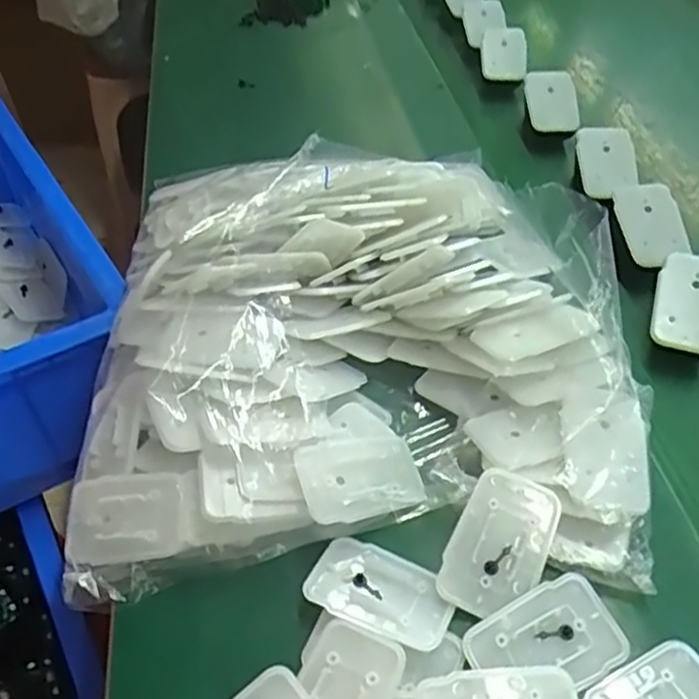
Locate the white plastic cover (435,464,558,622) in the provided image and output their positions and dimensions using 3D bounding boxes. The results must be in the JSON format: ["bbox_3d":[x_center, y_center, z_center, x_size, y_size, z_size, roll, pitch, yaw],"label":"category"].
[{"bbox_3d":[0.073,0.093,0.337,0.043,0.005,0.070,28,75,11],"label":"white plastic cover"}]

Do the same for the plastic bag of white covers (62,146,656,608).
[{"bbox_3d":[0.002,-0.016,0.418,0.314,0.088,0.295,-1,47,1],"label":"plastic bag of white covers"}]

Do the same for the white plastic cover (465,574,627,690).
[{"bbox_3d":[0.089,0.132,0.315,0.068,0.006,0.043,-19,50,-15],"label":"white plastic cover"}]

